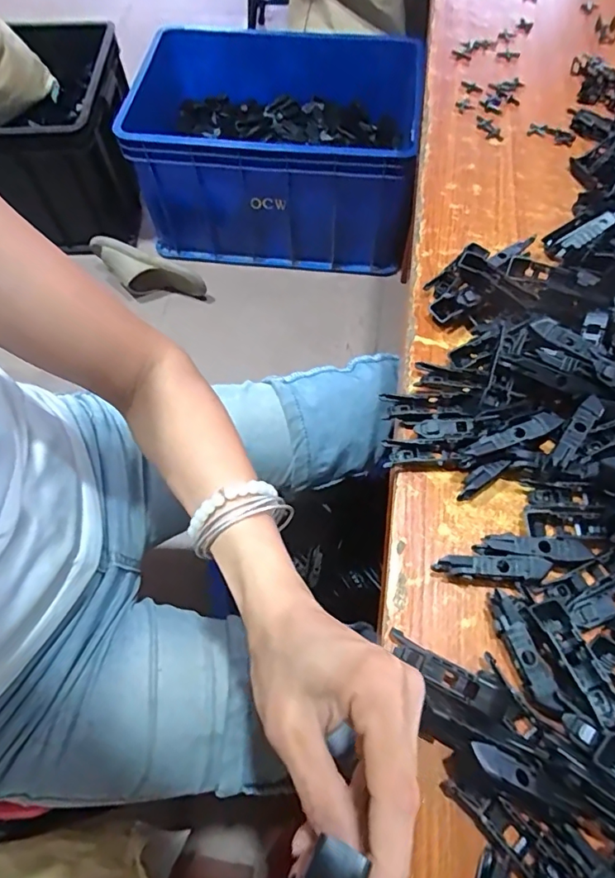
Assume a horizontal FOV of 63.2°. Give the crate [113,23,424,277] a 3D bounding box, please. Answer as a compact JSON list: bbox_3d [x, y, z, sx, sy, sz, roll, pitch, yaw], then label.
[{"bbox_3d":[-0.069,-0.667,1.148,0.590,0.281,0.432,4,63,4],"label":"crate"}]

